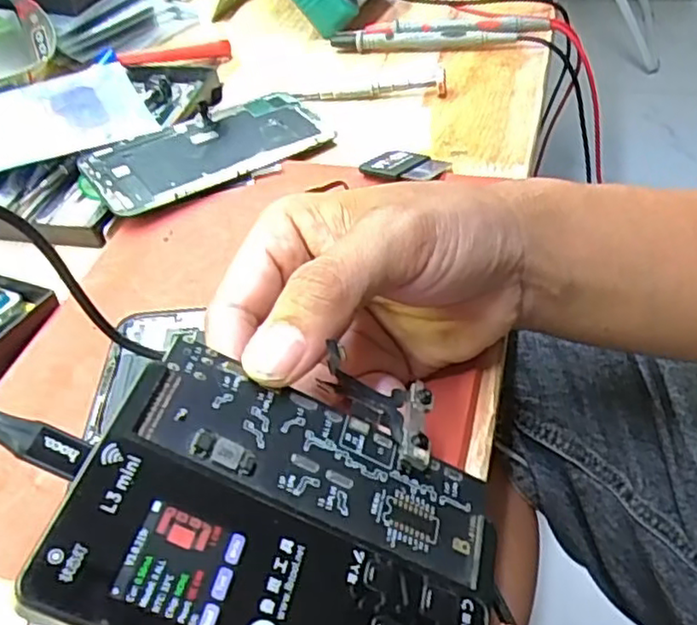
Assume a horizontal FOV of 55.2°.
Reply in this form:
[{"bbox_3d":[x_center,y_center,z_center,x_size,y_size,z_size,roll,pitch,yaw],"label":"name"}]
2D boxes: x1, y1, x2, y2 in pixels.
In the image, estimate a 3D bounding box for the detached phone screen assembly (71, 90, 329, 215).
[{"bbox_3d":[-0.079,-0.094,0.381,0.133,0.006,0.067,-26,53,-23],"label":"detached phone screen assembly"}]

